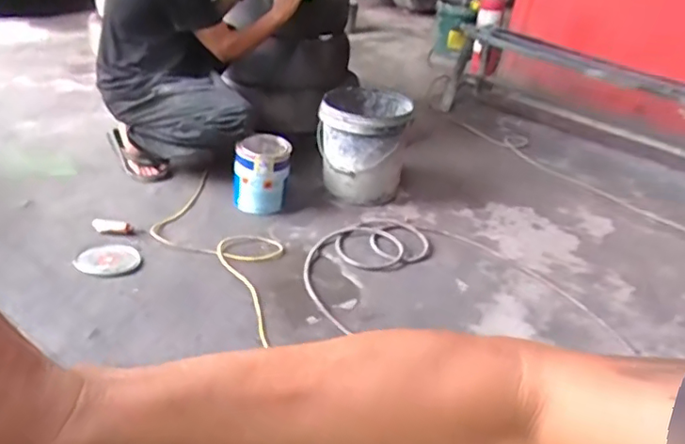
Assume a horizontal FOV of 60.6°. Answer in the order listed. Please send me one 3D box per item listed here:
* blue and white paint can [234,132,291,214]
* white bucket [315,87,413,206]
[{"bbox_3d":[-0.248,-0.147,1.799,0.168,0.186,0.161,4,29,-6],"label":"blue and white paint can"},{"bbox_3d":[0.063,-0.251,1.940,0.287,0.298,0.288,8,29,3],"label":"white bucket"}]

